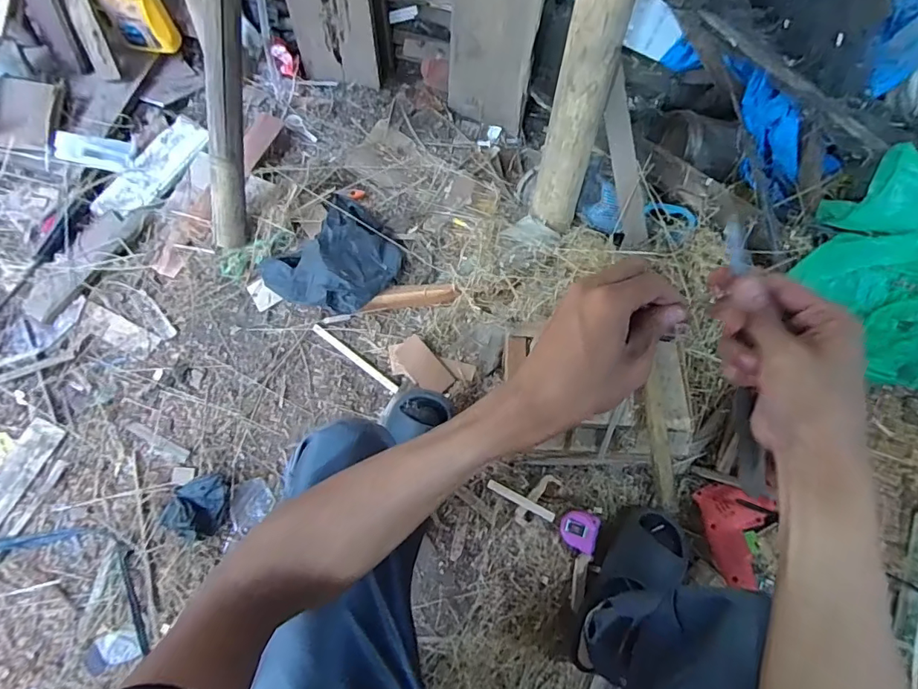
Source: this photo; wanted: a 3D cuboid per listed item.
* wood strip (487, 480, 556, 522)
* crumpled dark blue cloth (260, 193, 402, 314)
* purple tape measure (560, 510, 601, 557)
[{"bbox_3d":[0.102,0.258,0.822,0.120,0.010,0.015,22,70,27],"label":"wood strip"},{"bbox_3d":[-0.231,-0.156,0.934,0.213,0.066,0.229,40,74,13],"label":"crumpled dark blue cloth"},{"bbox_3d":[0.190,0.294,0.789,0.060,0.024,0.058,13,79,33],"label":"purple tape measure"}]

